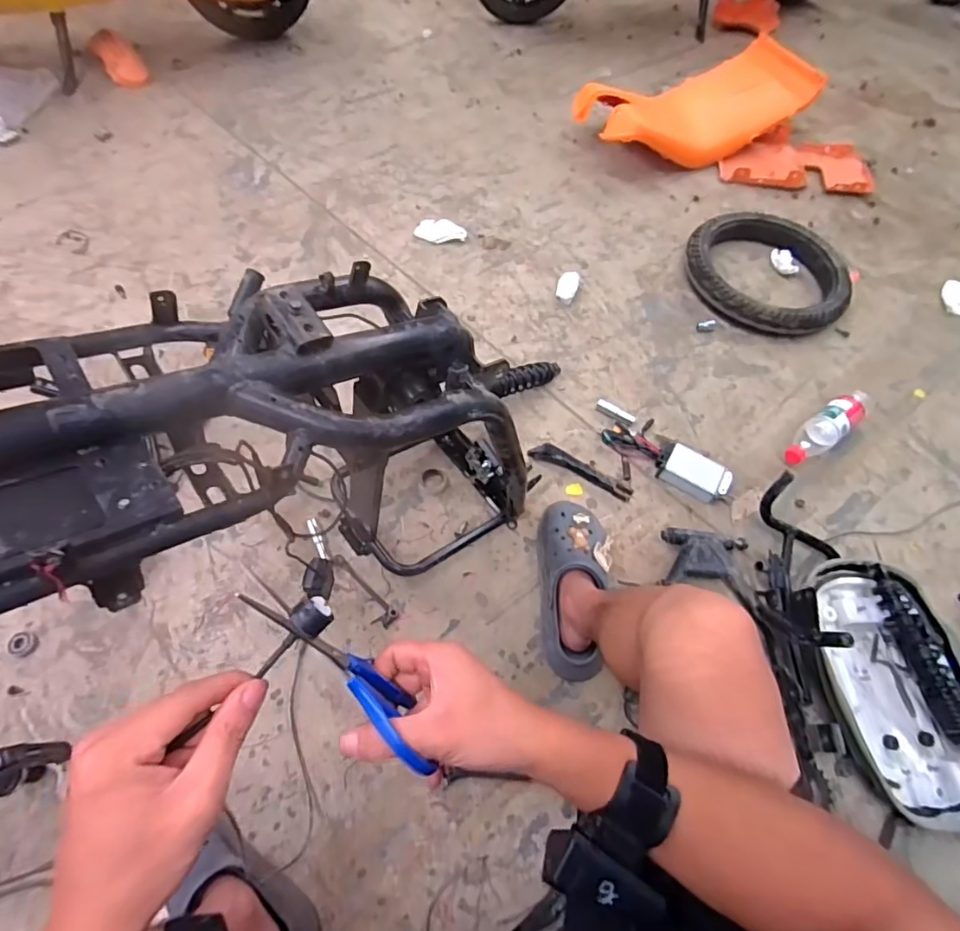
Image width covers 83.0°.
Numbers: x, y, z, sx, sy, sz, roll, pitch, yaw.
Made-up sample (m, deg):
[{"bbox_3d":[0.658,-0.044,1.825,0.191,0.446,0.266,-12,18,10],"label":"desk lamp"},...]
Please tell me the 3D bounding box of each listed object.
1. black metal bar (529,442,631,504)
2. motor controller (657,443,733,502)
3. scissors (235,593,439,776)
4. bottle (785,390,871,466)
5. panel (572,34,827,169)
[{"bbox_3d":[0.182,0.008,0.978,0.194,0.024,0.033,25,65,10],"label":"black metal bar"},{"bbox_3d":[0.387,0.010,0.980,0.128,0.033,0.076,30,63,10],"label":"motor controller"},{"bbox_3d":[-0.077,0.125,0.318,0.061,0.142,0.028,6,50,53],"label":"scissors"},{"bbox_3d":[0.676,-0.080,1.039,0.228,0.055,0.066,-35,69,-21],"label":"bottle"},{"bbox_3d":[0.567,-0.948,1.414,0.592,0.154,0.267,-17,65,-14],"label":"panel"}]

